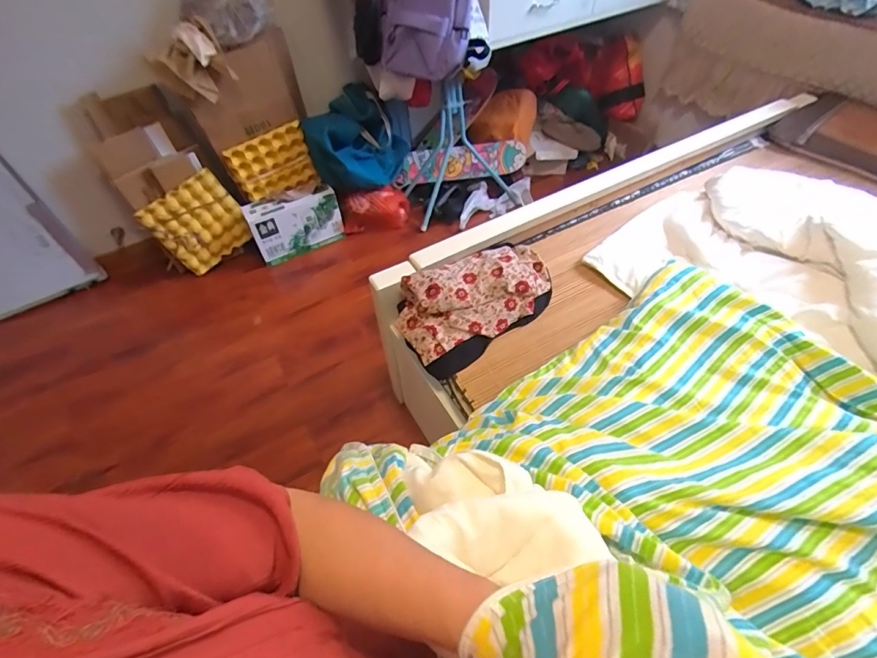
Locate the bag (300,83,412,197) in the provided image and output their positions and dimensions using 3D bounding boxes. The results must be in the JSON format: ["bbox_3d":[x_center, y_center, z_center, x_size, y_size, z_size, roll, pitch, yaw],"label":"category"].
[{"bbox_3d":[-0.287,-0.693,1.664,0.369,0.332,0.213,-7,50,-2],"label":"bag"}]

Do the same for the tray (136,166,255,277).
[{"bbox_3d":[-0.857,-0.377,1.586,0.288,0.281,0.060,-37,44,-5],"label":"tray"}]

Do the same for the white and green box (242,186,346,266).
[{"bbox_3d":[-0.532,-0.392,1.659,0.322,0.218,0.101,-24,53,-15],"label":"white and green box"}]

